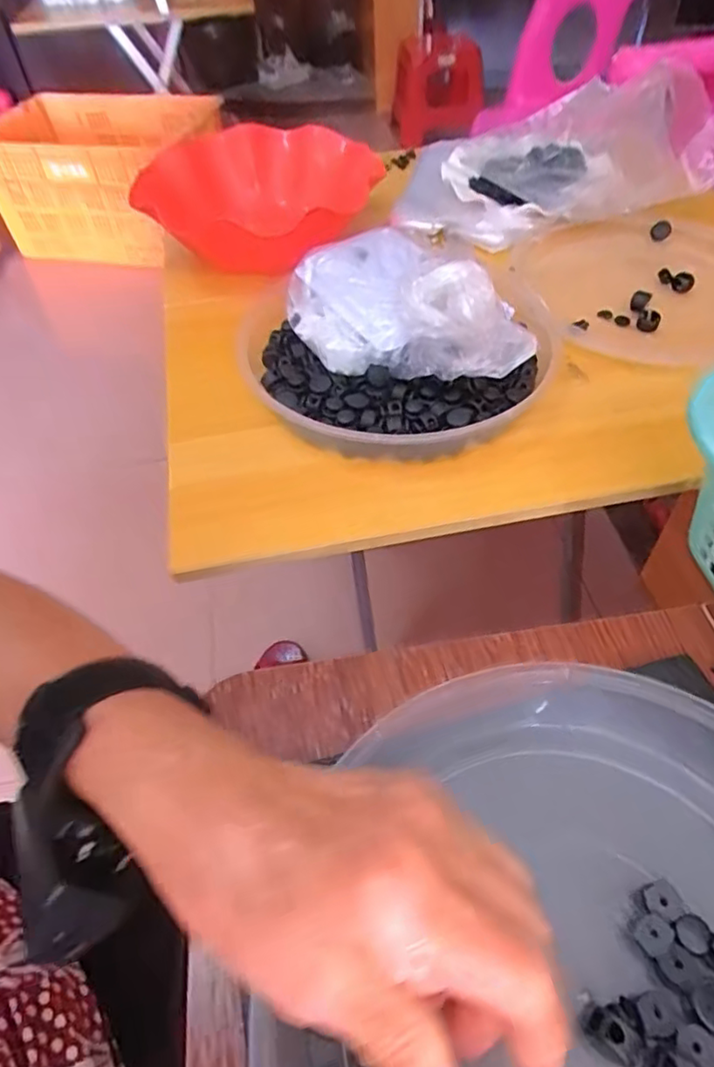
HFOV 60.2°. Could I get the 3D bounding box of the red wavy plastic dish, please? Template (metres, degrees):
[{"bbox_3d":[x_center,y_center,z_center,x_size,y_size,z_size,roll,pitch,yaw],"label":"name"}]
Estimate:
[{"bbox_3d":[-0.099,-0.332,0.628,0.222,0.082,0.224,-2,51,2],"label":"red wavy plastic dish"}]

